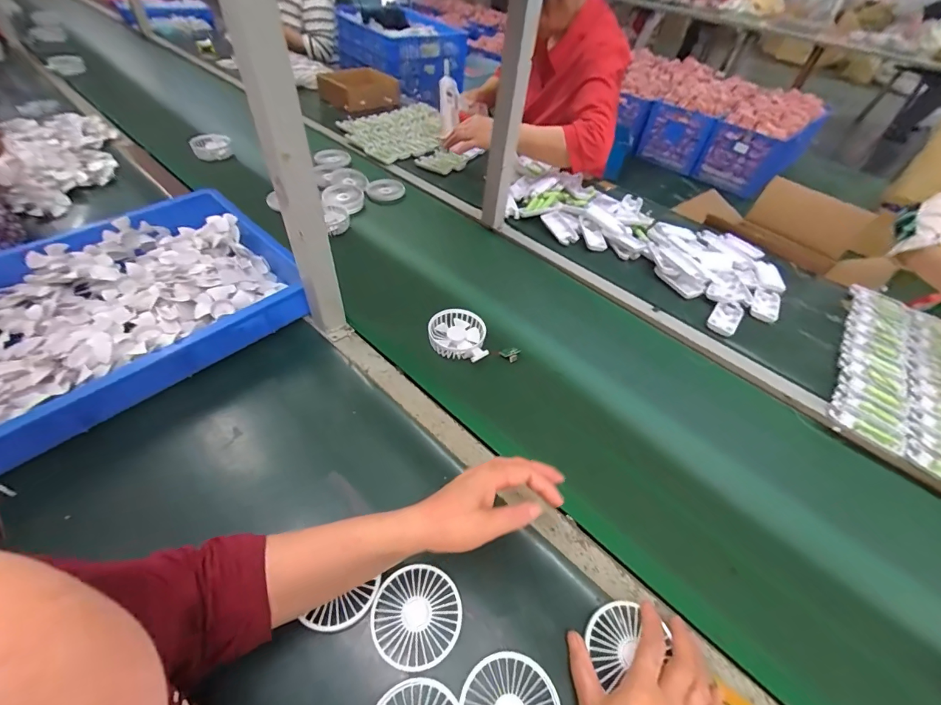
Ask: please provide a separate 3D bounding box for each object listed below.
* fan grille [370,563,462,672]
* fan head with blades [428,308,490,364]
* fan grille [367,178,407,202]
[{"bbox_3d":[-0.053,0.257,0.397,0.085,0.008,0.084,-15,53,-18],"label":"fan grille"},{"bbox_3d":[-0.015,-0.025,0.647,0.098,0.036,0.085,21,51,12],"label":"fan head with blades"},{"bbox_3d":[-0.198,-0.380,0.944,0.083,0.027,0.083,3,49,-3],"label":"fan grille"}]

